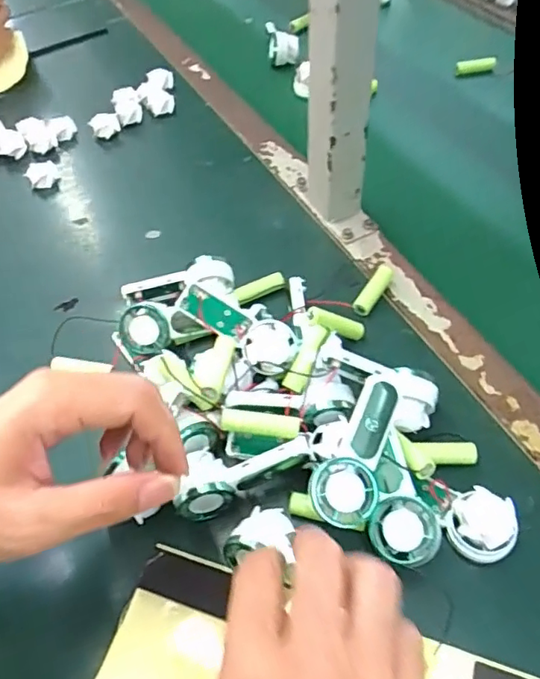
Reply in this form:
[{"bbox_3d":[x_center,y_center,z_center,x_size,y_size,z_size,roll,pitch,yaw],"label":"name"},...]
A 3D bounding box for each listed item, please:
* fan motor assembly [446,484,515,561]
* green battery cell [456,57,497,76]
[{"bbox_3d":[0.132,0.118,0.347,0.036,0.033,0.038,-2,53,2],"label":"fan motor assembly"},{"bbox_3d":[0.264,-0.348,0.709,0.053,0.016,0.016,-12,53,-6],"label":"green battery cell"}]

